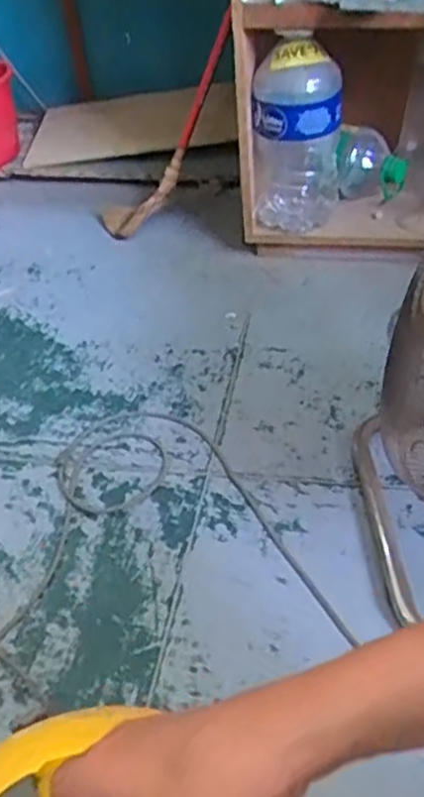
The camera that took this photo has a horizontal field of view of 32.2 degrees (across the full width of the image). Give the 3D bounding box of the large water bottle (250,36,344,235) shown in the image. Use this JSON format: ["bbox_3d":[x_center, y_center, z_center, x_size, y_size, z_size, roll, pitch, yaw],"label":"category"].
[{"bbox_3d":[0.171,-0.521,1.485,0.170,0.371,0.149,1,40,7],"label":"large water bottle"}]

